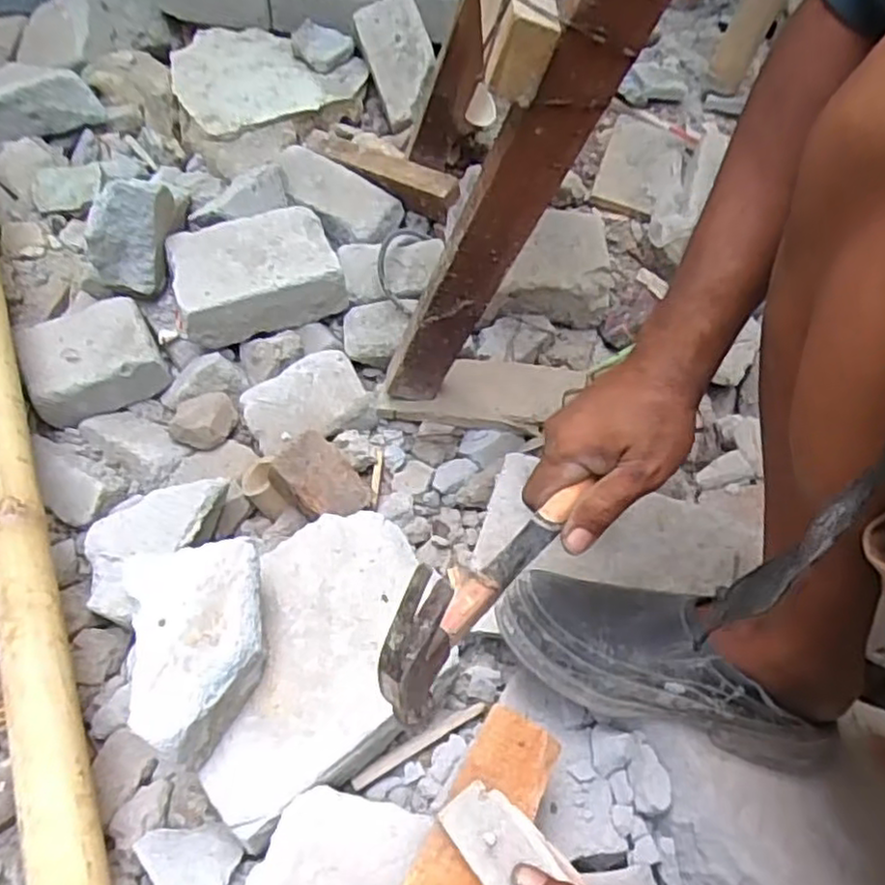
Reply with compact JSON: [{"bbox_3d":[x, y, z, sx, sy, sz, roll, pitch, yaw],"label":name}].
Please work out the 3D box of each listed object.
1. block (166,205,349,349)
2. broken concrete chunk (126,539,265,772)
[{"bbox_3d":[-0.237,-0.216,0.877,0.193,0.062,0.148,-19,61,-14],"label":"block"},{"bbox_3d":[-0.195,0.162,0.556,0.109,0.066,0.163,-12,59,-10],"label":"broken concrete chunk"}]

